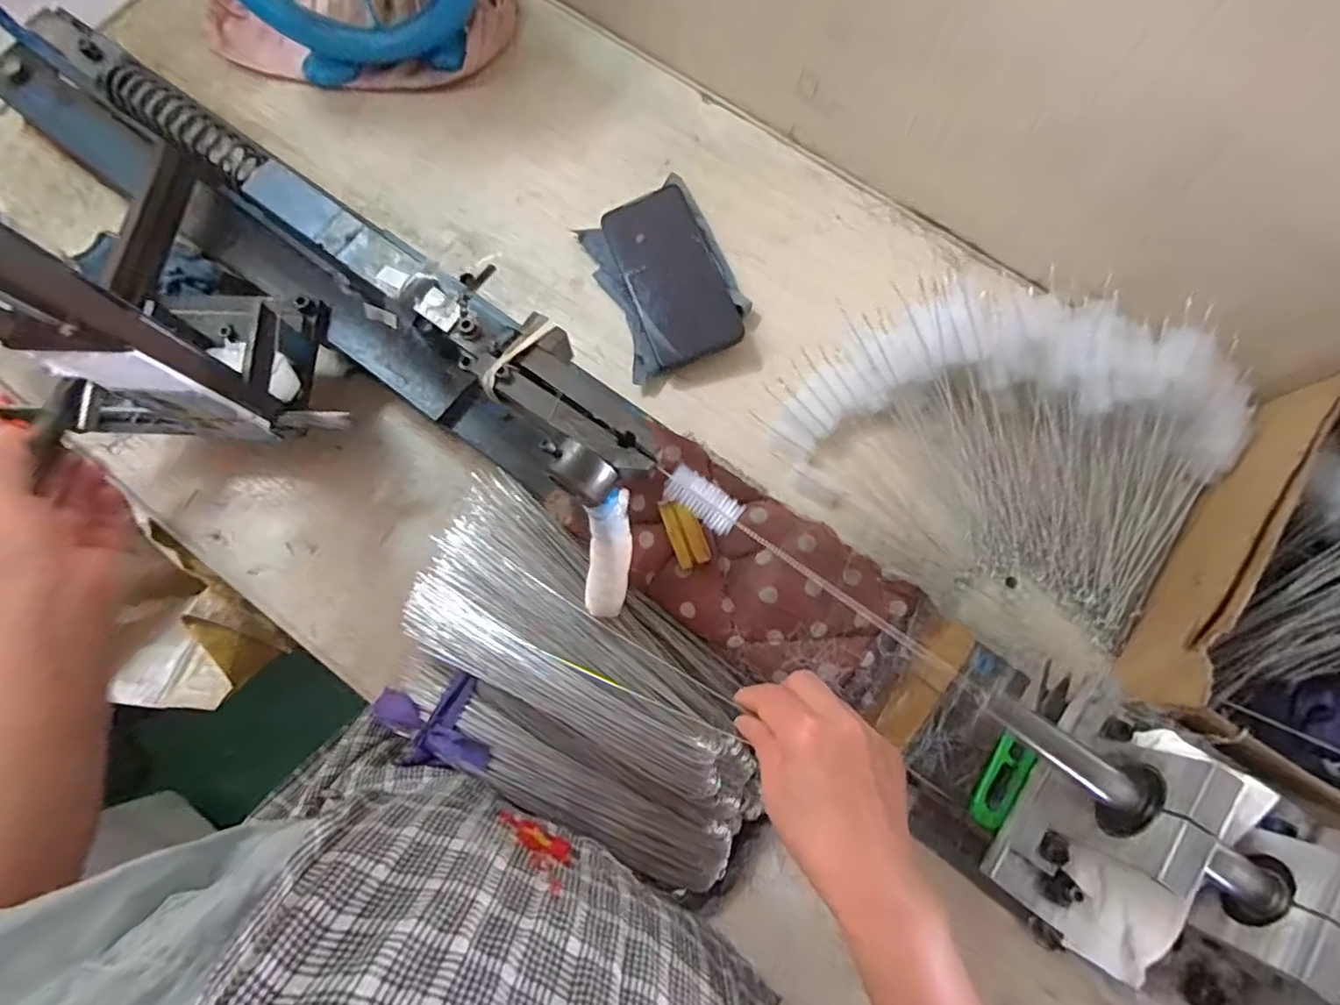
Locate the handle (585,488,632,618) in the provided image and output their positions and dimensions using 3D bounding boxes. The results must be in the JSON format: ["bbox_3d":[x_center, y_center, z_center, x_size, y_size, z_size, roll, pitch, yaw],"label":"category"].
[{"bbox_3d":[-0.038,0.035,0.375,0.025,0.014,0.095,7,119,0],"label":"handle"}]

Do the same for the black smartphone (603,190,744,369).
[{"bbox_3d":[0.001,-0.197,0.512,0.075,0.010,0.158,-24,77,12],"label":"black smartphone"}]

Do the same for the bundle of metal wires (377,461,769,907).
[{"bbox_3d":[-0.068,0.133,0.420,0.310,0.039,0.172,37,79,7],"label":"bundle of metal wires"}]

